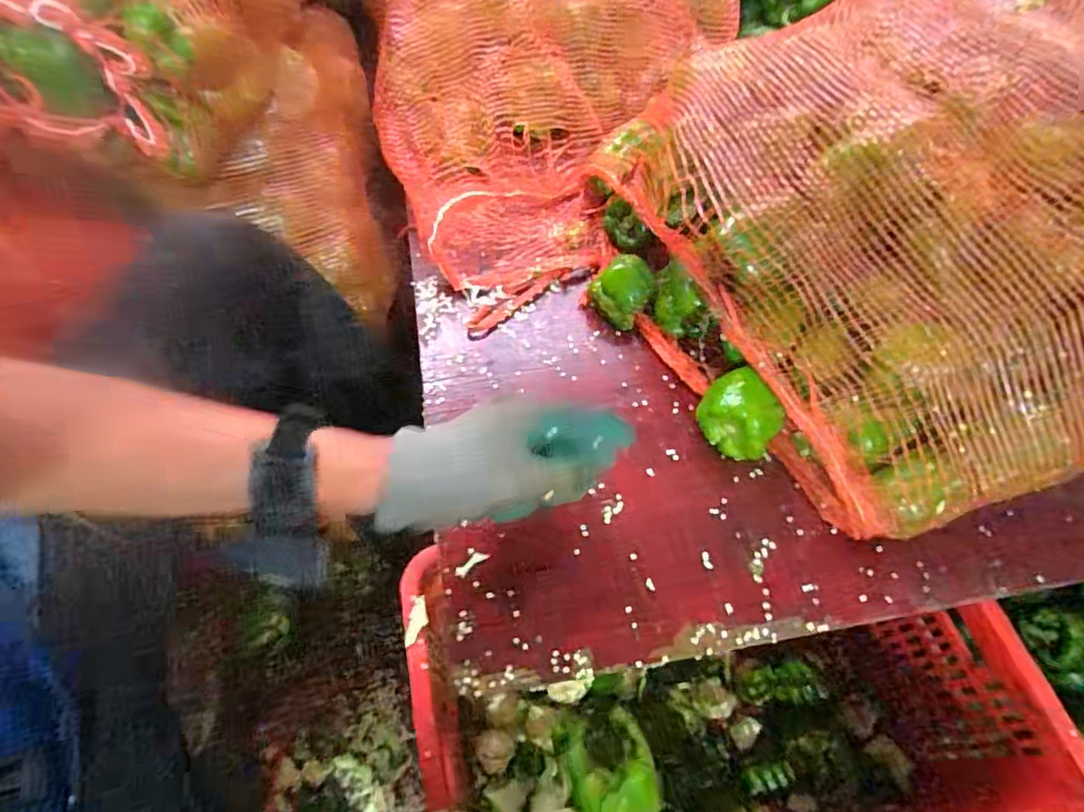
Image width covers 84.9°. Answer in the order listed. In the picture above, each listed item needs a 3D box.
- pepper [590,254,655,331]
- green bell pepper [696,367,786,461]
[{"bbox_3d":[0.081,-0.114,0.591,0.052,0.050,0.057,1,60,-1],"label":"pepper"},{"bbox_3d":[0.173,0.008,0.513,0.064,0.055,0.051,37,66,18],"label":"green bell pepper"}]

